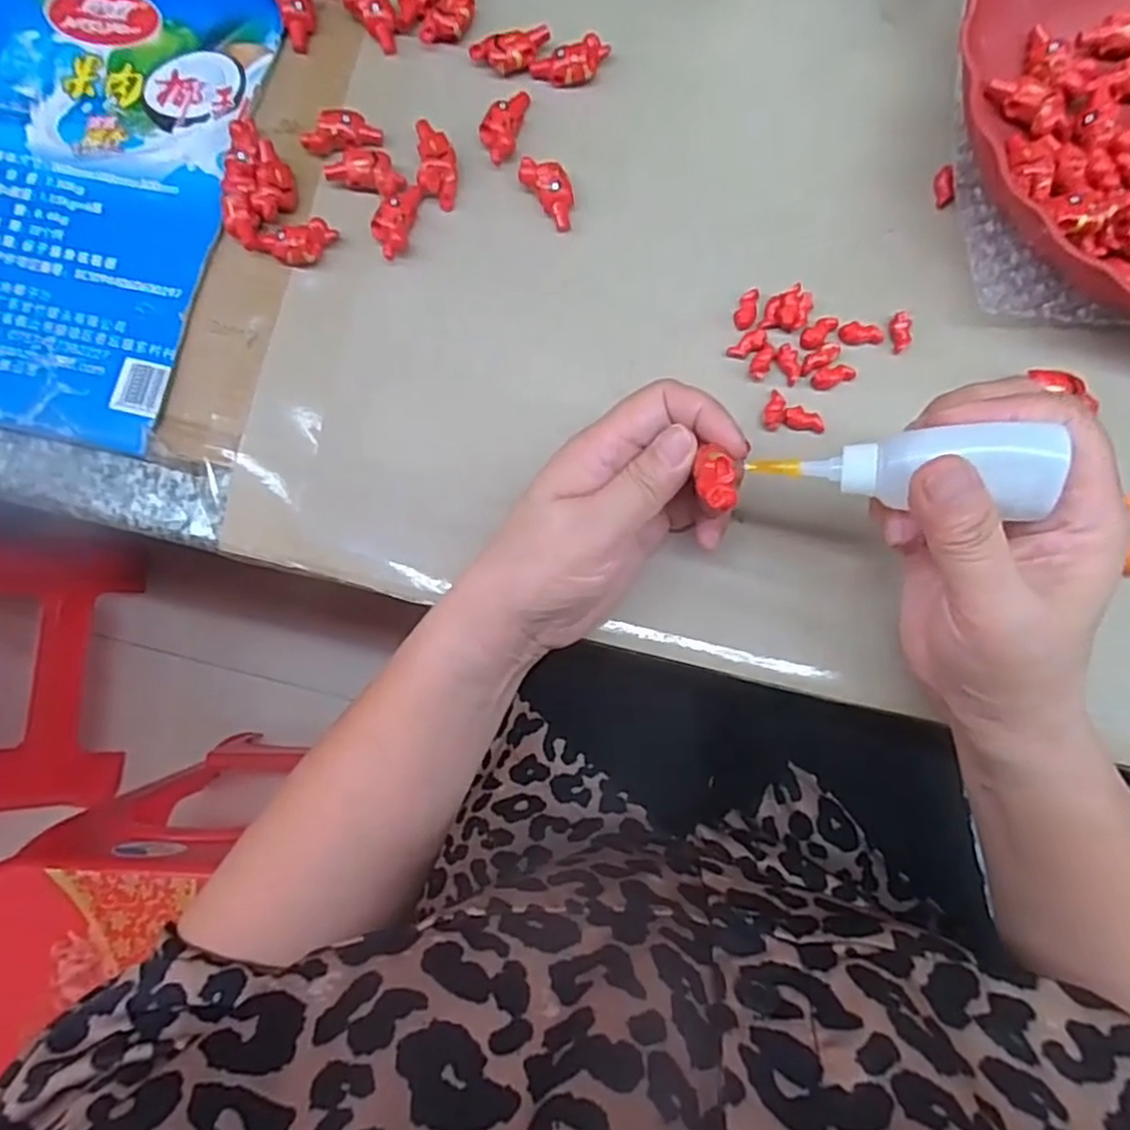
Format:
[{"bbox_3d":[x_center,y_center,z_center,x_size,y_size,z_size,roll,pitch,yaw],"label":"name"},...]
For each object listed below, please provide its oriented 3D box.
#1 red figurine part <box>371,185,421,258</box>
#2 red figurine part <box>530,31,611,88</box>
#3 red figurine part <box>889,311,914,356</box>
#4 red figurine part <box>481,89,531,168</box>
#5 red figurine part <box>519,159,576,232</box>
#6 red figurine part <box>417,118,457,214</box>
[{"bbox_3d":[-0.080,-0.164,0.348,0.015,0.012,0.037,14,81,6],"label":"red figurine part"},{"bbox_3d":[0.003,-0.241,0.352,0.038,0.013,0.017,-10,80,2],"label":"red figurine part"},{"bbox_3d":[0.150,-0.104,0.326,0.011,0.005,0.018,-7,80,3],"label":"red figurine part"},{"bbox_3d":[-0.030,-0.212,0.349,0.016,0.009,0.038,14,81,6],"label":"red figurine part"},{"bbox_3d":[-0.006,-0.179,0.346,0.018,0.012,0.036,-37,80,-3],"label":"red figurine part"},{"bbox_3d":[-0.061,-0.193,0.349,0.018,0.013,0.041,-1,80,4],"label":"red figurine part"}]

